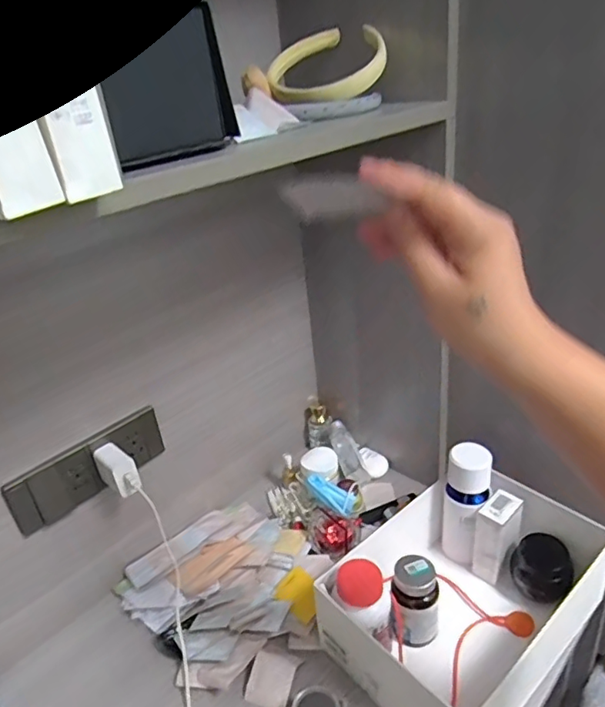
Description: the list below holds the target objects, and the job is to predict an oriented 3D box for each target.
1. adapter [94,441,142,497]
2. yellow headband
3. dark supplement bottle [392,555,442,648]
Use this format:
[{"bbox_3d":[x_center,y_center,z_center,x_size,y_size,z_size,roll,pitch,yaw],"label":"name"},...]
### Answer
[{"bbox_3d":[-0.226,0.147,0.679,0.035,0.050,0.066,-24,34,-29],"label":"adapter"},{"bbox_3d":[0.028,-0.322,0.606,0.126,0.025,0.140,20,61,25],"label":"yellow headband"},{"bbox_3d":[0.133,0.296,0.645,0.053,0.108,0.055,1,30,12],"label":"dark supplement bottle"}]

